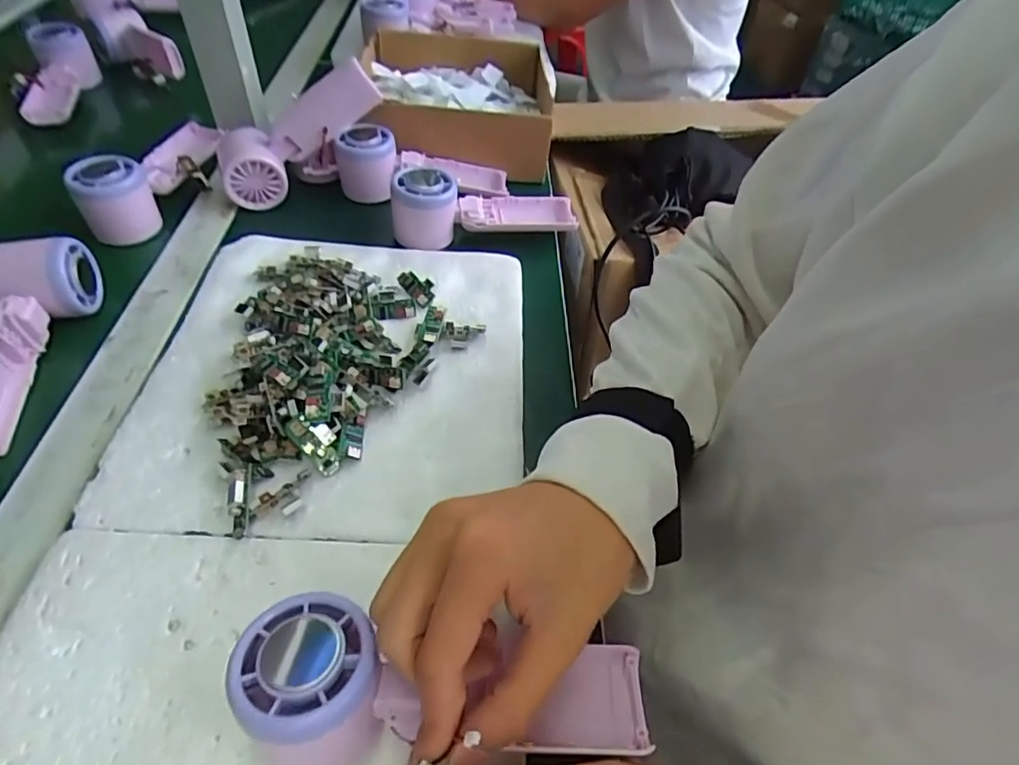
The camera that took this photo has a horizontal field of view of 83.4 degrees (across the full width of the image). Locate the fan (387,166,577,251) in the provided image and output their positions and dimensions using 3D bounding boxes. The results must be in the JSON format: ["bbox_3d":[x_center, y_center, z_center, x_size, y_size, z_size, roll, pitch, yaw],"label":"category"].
[{"bbox_3d":[-0.022,-0.164,0.520,0.167,0.052,0.063,-6,50,-12],"label":"fan"}]

